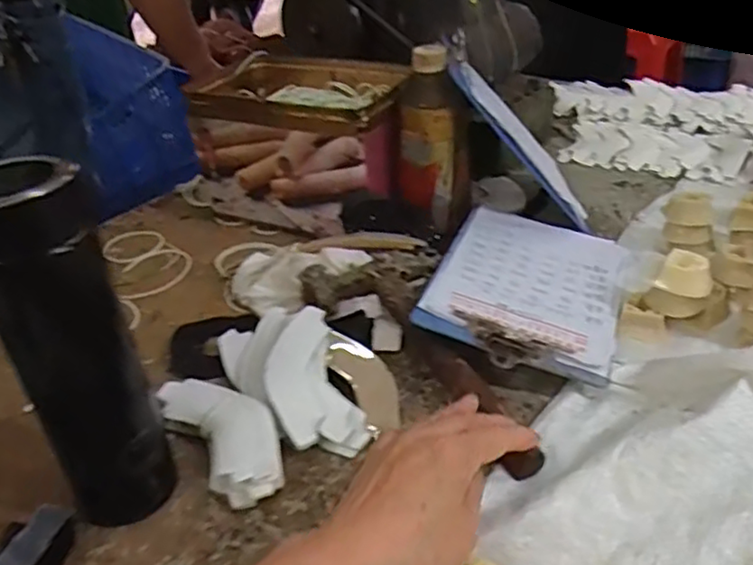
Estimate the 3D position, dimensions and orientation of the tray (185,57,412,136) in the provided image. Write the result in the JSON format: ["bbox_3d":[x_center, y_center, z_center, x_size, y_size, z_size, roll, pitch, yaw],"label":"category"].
[{"bbox_3d":[-0.082,-0.205,0.711,0.262,0.032,0.156,16,39,30],"label":"tray"}]

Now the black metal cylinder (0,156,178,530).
[{"bbox_3d":[-0.170,0.044,0.378,0.062,0.222,0.049,-22,35,-24],"label":"black metal cylinder"}]

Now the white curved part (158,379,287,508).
[{"bbox_3d":[-0.102,0.105,0.455,0.053,0.030,0.122,-27,37,-30],"label":"white curved part"}]

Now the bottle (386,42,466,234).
[{"bbox_3d":[0.051,-0.135,0.641,0.062,0.162,0.061,14,37,29],"label":"bottle"}]

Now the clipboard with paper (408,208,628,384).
[{"bbox_3d":[0.131,-0.002,0.560,0.148,0.012,0.222,18,35,12],"label":"clipboard with paper"}]

